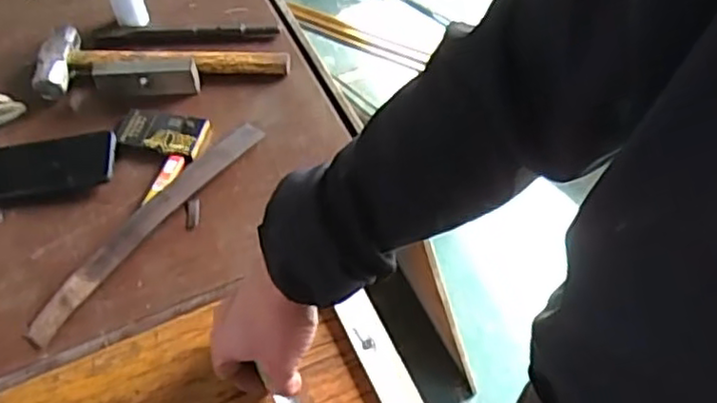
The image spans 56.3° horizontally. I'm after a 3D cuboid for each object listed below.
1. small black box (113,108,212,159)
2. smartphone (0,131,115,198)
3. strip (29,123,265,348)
[{"bbox_3d":[-0.238,-0.083,0.810,0.108,0.024,0.051,6,56,6],"label":"small black box"},{"bbox_3d":[-0.368,-0.046,0.792,0.158,0.010,0.084,-8,50,-4],"label":"smartphone"},{"bbox_3d":[-0.222,0.017,0.725,0.033,0.027,0.328,30,62,21],"label":"strip"}]

